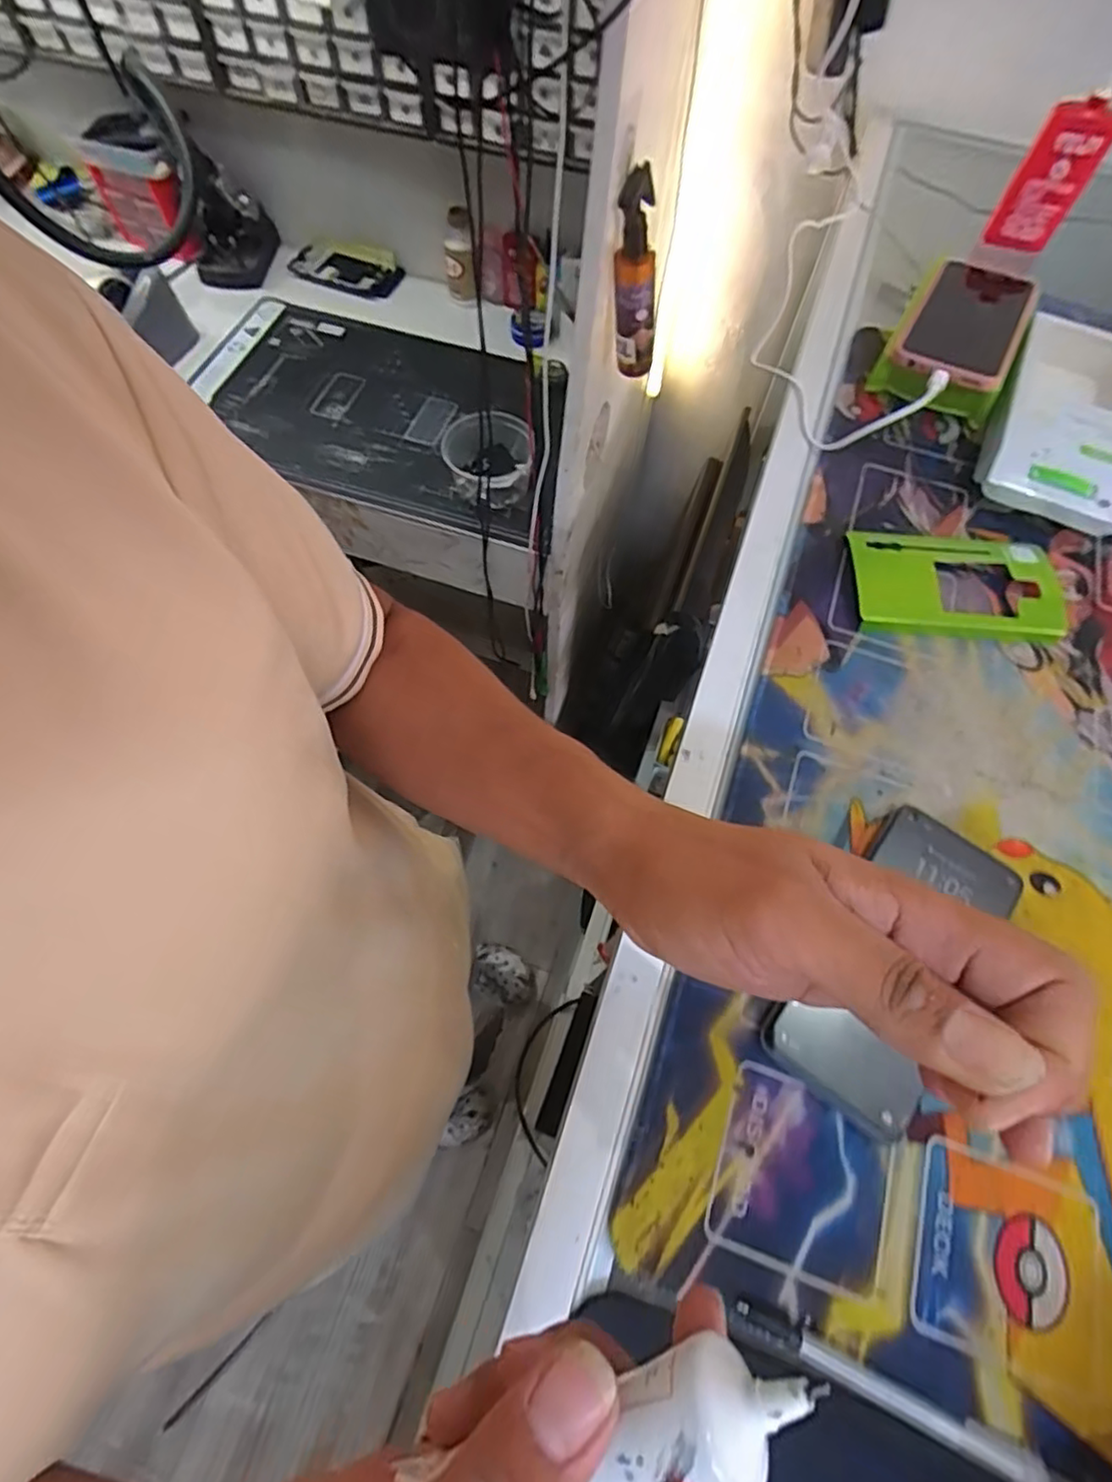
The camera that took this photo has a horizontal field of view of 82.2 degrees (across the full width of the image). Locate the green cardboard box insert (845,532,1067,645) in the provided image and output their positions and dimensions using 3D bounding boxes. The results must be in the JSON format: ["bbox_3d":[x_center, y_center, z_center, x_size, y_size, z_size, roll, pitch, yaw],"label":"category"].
[{"bbox_3d":[0.266,-0.103,0.426,0.132,0.012,0.078,4,65,1],"label":"green cardboard box insert"}]

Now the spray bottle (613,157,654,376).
[{"bbox_3d":[0.075,-0.417,0.588,0.045,0.169,0.036,9,65,3],"label":"spray bottle"}]

